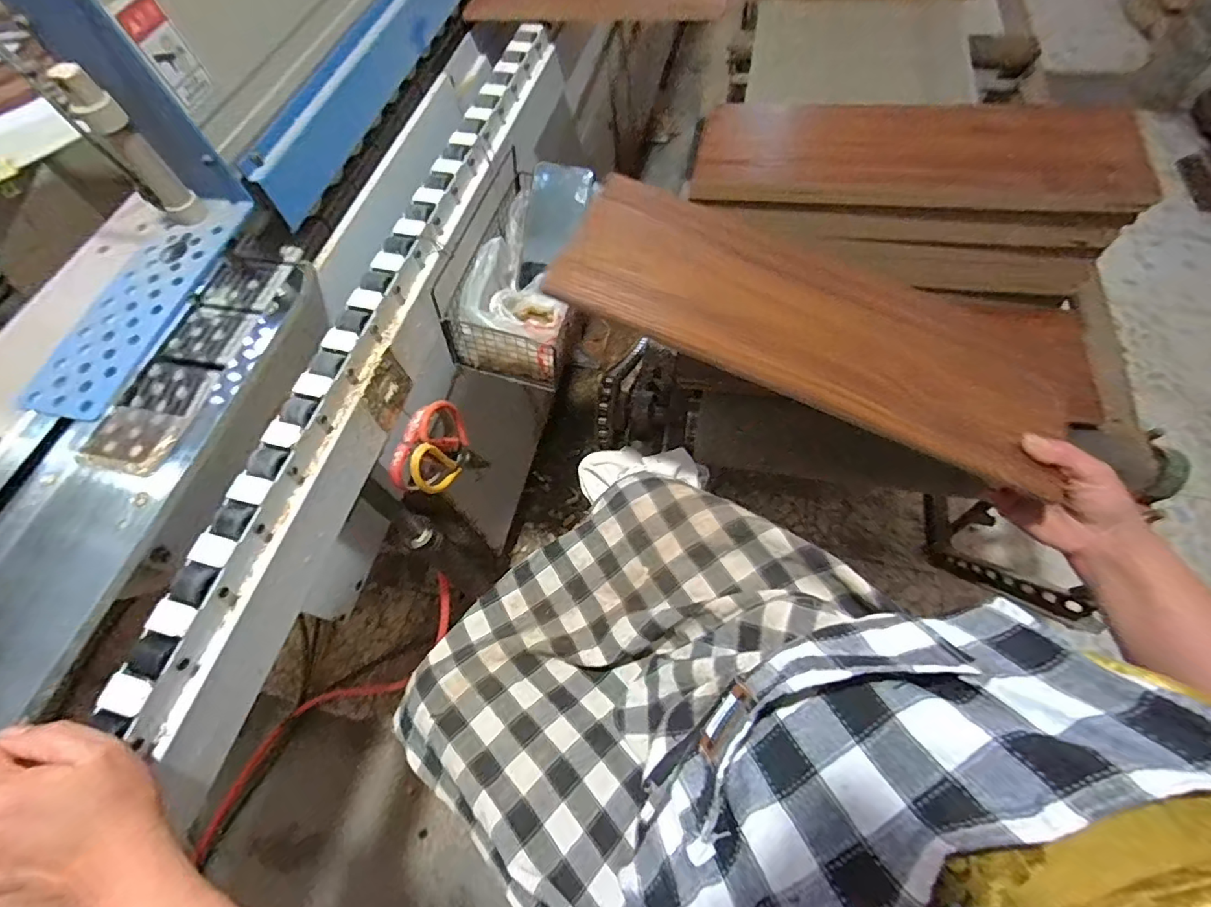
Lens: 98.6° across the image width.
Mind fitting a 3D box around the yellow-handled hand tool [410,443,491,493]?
[{"bbox_3d":[-0.183,0.014,0.638,0.020,0.179,0.053,15,95,11],"label":"yellow-handled hand tool"}]

